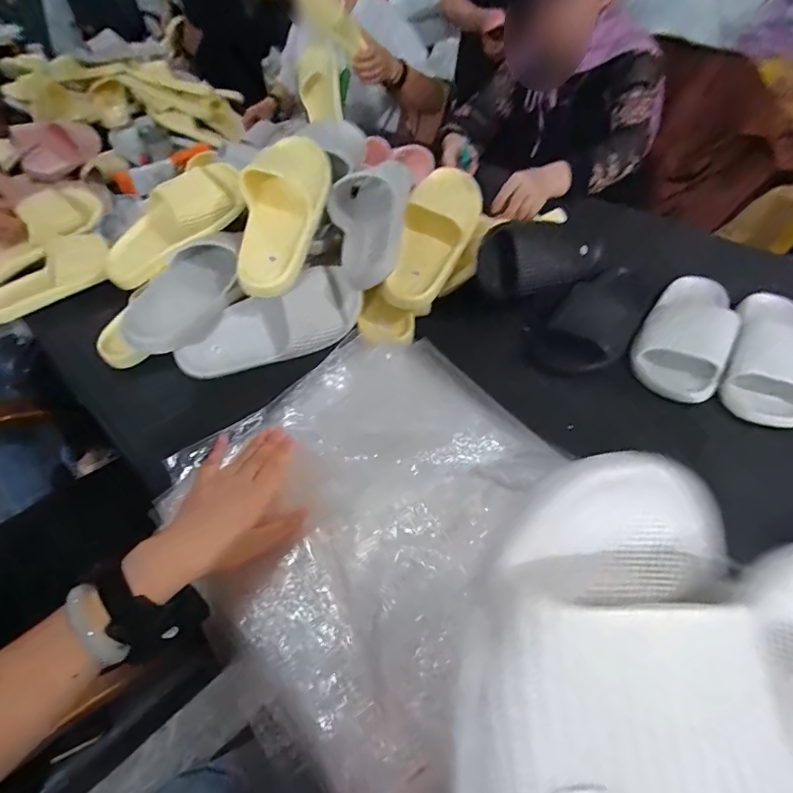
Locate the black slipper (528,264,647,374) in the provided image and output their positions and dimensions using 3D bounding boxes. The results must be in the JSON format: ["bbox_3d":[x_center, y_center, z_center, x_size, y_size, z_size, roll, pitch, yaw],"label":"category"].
[{"bbox_3d":[0.299,-0.117,0.705,0.109,0.063,0.232,29,55,27],"label":"black slipper"}]

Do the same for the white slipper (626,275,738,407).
[{"bbox_3d":[0.405,-0.099,0.668,0.109,0.064,0.250,23,52,23],"label":"white slipper"}]

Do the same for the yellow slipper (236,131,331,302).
[{"bbox_3d":[-0.152,-0.249,0.642,0.104,0.075,0.238,6,84,13],"label":"yellow slipper"}]

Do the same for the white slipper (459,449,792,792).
[{"bbox_3d":[0.073,0.153,0.169,0.108,0.065,0.260,10,85,12],"label":"white slipper"}]

